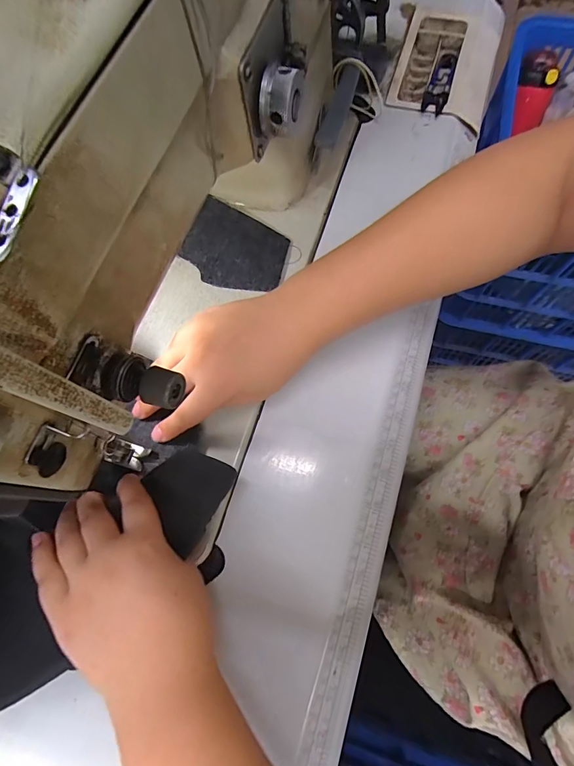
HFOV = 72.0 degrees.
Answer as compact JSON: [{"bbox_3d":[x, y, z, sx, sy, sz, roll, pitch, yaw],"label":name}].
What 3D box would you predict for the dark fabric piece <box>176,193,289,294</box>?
[{"bbox_3d":[-0.050,-0.127,0.369,0.106,0.007,0.076,34,77,11],"label":"dark fabric piece"}]

